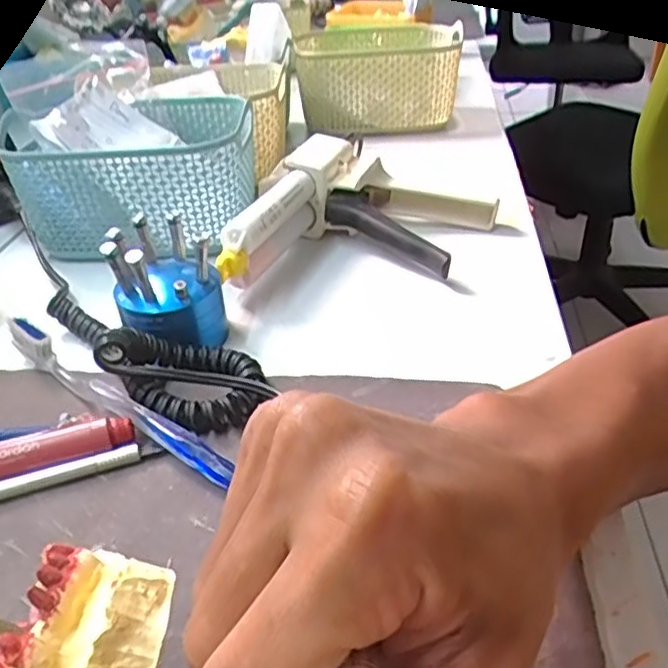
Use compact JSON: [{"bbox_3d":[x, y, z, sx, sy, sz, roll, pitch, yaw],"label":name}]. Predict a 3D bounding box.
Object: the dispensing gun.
[{"bbox_3d":[0.024,-0.075,0.452,0.158,0.058,0.153,4,35,11],"label":"dispensing gun"}]

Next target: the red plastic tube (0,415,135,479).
[{"bbox_3d":[-0.136,0.055,0.304,0.087,0.019,0.018,-13,35,-14],"label":"red plastic tube"}]

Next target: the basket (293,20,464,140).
[{"bbox_3d":[0.045,-0.271,0.708,0.158,0.076,0.147,-4,34,-1],"label":"basket"}]

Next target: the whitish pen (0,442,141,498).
[{"bbox_3d":[-0.143,0.068,0.295,0.114,0.008,0.008,-13,35,-14],"label":"whitish pen"}]

